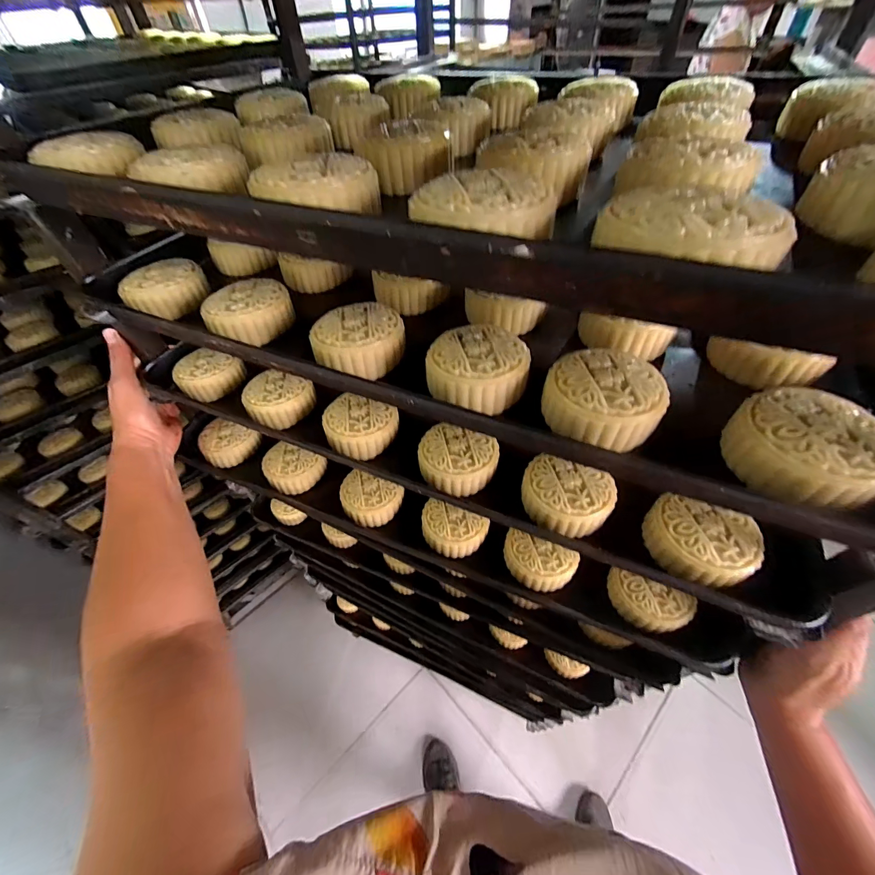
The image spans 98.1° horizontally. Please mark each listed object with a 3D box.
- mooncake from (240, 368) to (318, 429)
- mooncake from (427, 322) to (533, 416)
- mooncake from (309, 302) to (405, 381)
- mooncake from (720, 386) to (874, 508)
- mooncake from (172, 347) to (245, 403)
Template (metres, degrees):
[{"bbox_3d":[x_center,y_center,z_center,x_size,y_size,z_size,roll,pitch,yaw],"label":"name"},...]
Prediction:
[{"bbox_3d":[-0.158,-0.037,0.372,0.064,0.027,0.052,15,52,9],"label":"mooncake"},{"bbox_3d":[0.027,-0.048,0.249,0.064,0.025,0.061,9,52,4],"label":"mooncake"},{"bbox_3d":[-0.058,-0.070,0.279,0.063,0.030,0.063,-13,53,-13],"label":"mooncake"},{"bbox_3d":[0.191,0.005,0.198,0.064,0.032,0.064,-23,56,-19],"label":"mooncake"},{"bbox_3d":[-0.248,-0.072,0.408,0.064,0.027,0.060,1,51,-2],"label":"mooncake"}]

